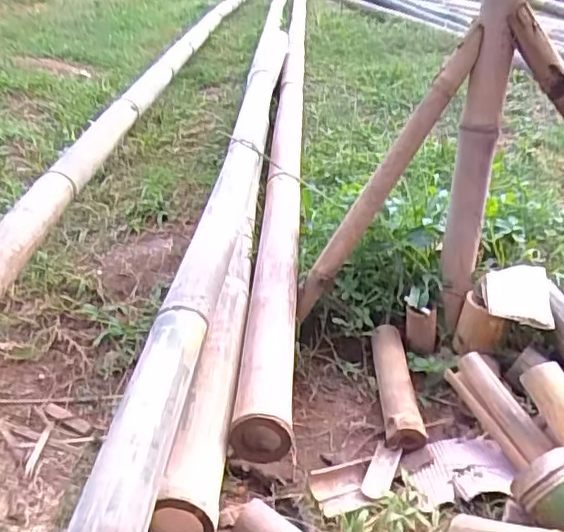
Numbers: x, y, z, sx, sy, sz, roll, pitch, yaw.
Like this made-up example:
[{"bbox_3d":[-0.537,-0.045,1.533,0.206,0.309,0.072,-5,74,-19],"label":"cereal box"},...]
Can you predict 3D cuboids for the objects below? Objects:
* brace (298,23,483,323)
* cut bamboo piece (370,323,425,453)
[{"bbox_3d":[0.152,-0.122,0.937,0.047,0.522,0.040,26,27,-11],"label":"brace"},{"bbox_3d":[0.176,0.184,0.939,0.054,0.052,0.233,0,29,-1],"label":"cut bamboo piece"}]

